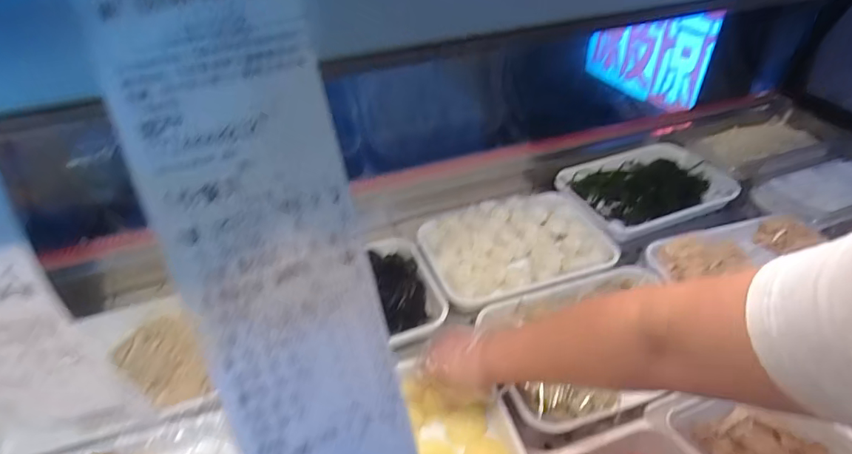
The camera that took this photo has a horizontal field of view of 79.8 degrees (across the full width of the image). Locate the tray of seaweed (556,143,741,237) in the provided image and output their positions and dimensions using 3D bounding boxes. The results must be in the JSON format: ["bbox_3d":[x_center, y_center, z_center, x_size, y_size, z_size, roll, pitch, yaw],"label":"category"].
[{"bbox_3d":[0.401,-0.072,0.944,0.283,0.040,0.196,-16,39,-15],"label":"tray of seaweed"}]

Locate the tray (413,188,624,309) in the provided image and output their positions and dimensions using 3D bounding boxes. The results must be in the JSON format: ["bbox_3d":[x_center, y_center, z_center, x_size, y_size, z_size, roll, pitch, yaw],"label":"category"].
[{"bbox_3d":[0.152,0.021,0.835,0.301,0.048,0.204,-12,38,-10],"label":"tray"}]

